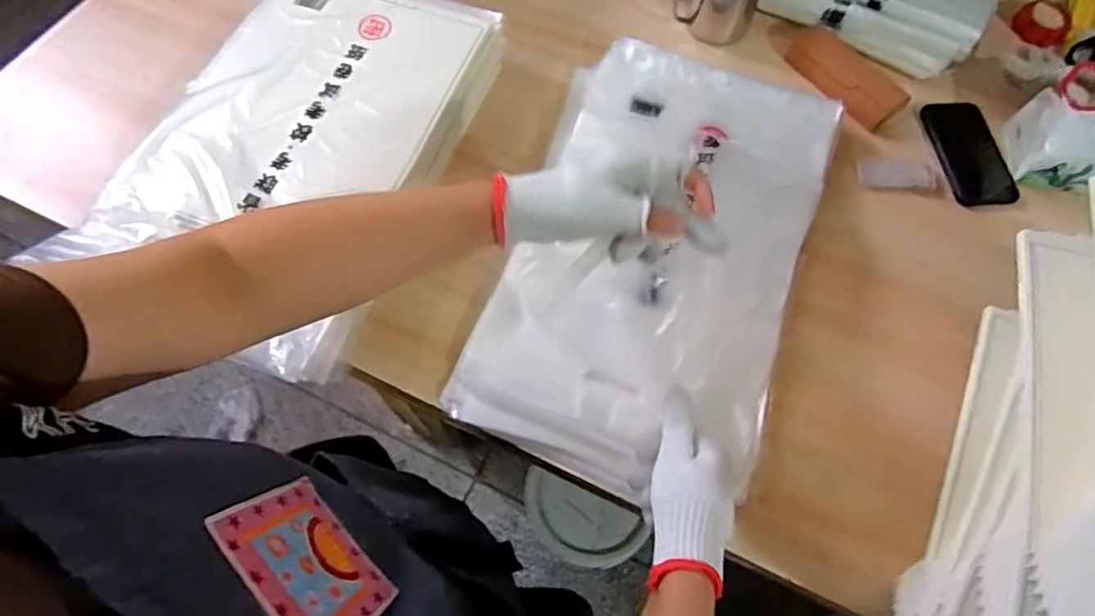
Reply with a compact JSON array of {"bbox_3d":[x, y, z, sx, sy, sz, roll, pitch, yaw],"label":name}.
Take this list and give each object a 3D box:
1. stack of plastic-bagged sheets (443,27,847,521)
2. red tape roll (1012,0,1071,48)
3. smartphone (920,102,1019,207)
[{"bbox_3d":[0.118,-0.071,0.641,0.299,0.048,0.509,18,67,6],"label":"stack of plastic-bagged sheets"},{"bbox_3d":[0.679,-0.388,0.813,0.072,0.026,0.064,-12,67,-7],"label":"red tape roll"},{"bbox_3d":[0.532,-0.195,0.752,0.078,0.017,0.154,-5,67,-4],"label":"smartphone"}]

